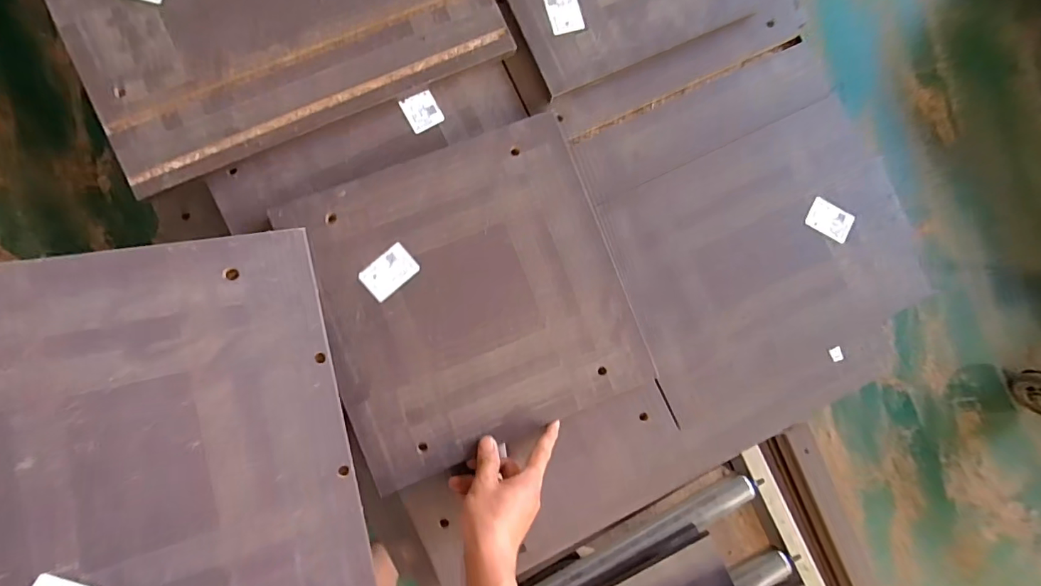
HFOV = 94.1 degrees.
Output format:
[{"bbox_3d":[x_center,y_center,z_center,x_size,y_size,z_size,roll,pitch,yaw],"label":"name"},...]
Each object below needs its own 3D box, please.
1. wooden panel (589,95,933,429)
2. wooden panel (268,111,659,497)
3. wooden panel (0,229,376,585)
[{"bbox_3d":[0.330,-0.050,0.636,0.416,0.028,0.306,-25,94,-8],"label":"wooden panel"},{"bbox_3d":[-0.055,0.008,0.572,0.346,0.014,0.348,-21,91,-6],"label":"wooden panel"},{"bbox_3d":[-0.291,0.134,0.374,0.288,0.007,0.334,-11,87,-25],"label":"wooden panel"}]

